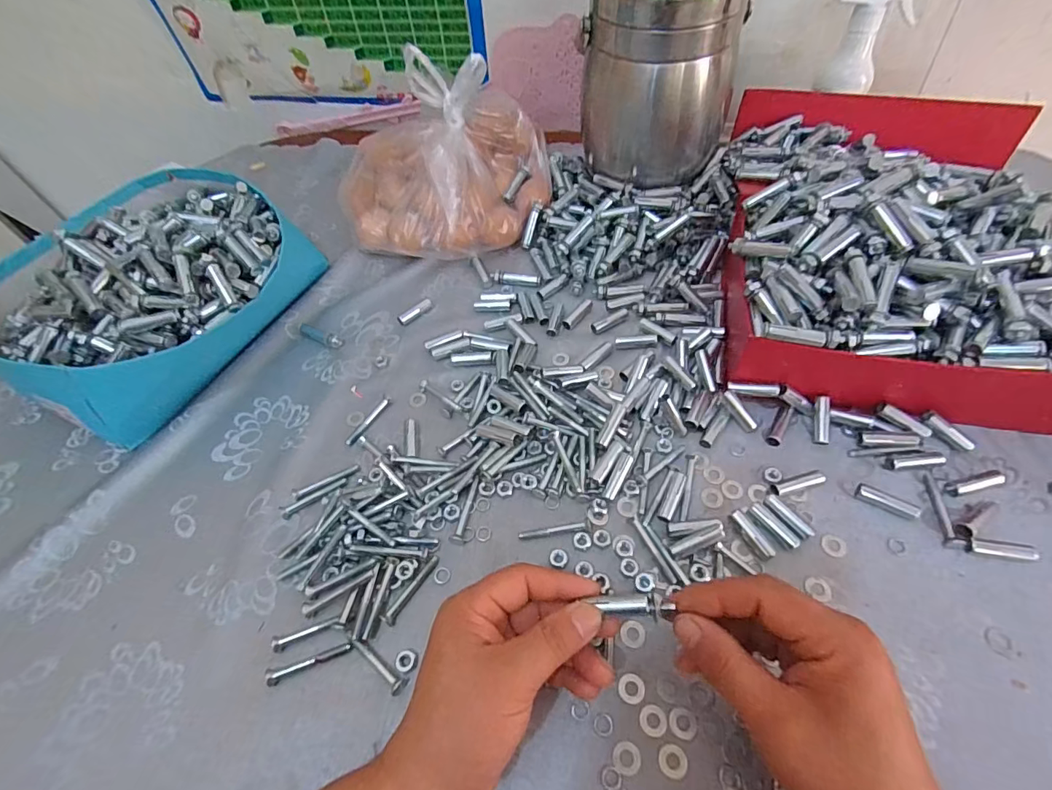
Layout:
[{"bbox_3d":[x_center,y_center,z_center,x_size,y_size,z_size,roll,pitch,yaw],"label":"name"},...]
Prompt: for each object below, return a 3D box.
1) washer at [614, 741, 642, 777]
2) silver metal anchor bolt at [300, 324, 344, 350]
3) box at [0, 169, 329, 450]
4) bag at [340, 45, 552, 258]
[{"bbox_3d":[0.060,0.217,0.292,0.016,0.004,0.016,-2,55,4],"label":"washer"},{"bbox_3d":[-0.213,-0.062,0.510,0.052,0.009,0.016,24,61,20],"label":"silver metal anchor bolt"},{"bbox_3d":[-0.385,-0.114,0.498,0.288,0.112,0.278,26,61,21],"label":"box"},{"bbox_3d":[-0.096,-0.267,0.547,0.219,0.156,0.192,16,58,16],"label":"bag"}]

